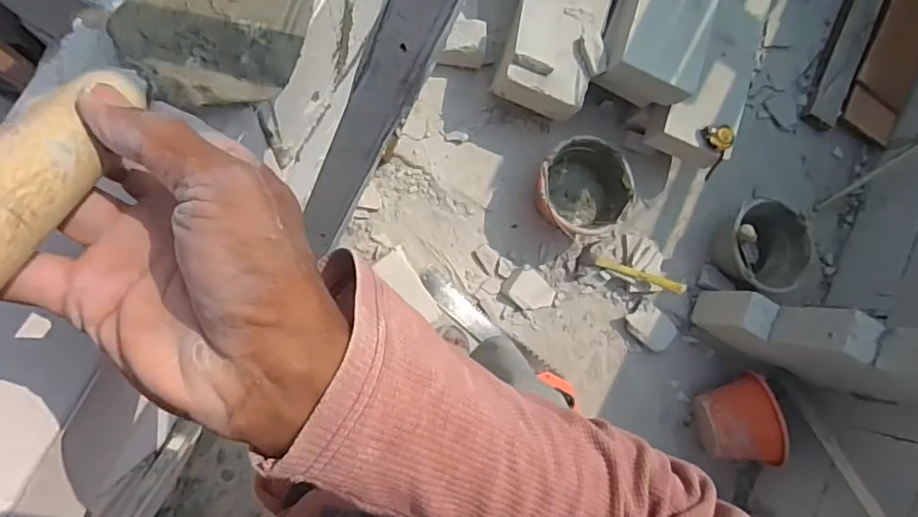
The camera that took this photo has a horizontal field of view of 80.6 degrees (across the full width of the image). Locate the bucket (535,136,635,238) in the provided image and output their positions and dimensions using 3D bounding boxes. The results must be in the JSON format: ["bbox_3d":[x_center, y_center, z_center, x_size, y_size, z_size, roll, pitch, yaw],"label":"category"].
[{"bbox_3d":[0.304,-0.177,1.376,0.233,0.188,0.227,1,86,-14],"label":"bucket"}]

